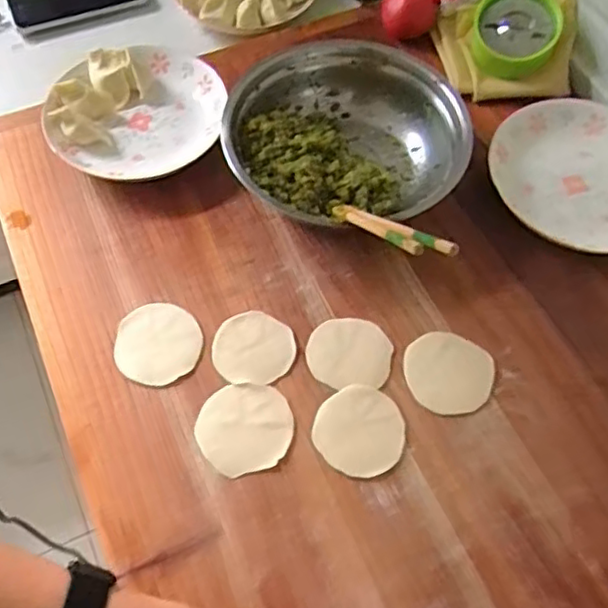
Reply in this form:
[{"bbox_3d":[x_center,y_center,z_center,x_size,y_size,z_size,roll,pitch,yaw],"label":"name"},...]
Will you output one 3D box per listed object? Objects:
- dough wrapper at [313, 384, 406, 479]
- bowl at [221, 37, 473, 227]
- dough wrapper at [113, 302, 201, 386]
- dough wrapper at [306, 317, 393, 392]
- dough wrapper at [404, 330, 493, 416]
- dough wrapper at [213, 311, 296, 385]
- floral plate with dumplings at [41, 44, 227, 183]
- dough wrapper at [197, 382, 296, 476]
[{"bbox_3d":[0.045,0.100,0.509,0.070,0.004,0.069,0,62,1],"label":"dough wrapper"},{"bbox_3d":[0.040,-0.156,0.609,0.213,0.068,0.183,7,63,4],"label":"bowl"},{"bbox_3d":[-0.124,0.034,0.546,0.072,0.007,0.071,0,62,1],"label":"dough wrapper"},{"bbox_3d":[0.038,0.041,0.540,0.068,0.004,0.063,0,62,1],"label":"dough wrapper"},{"bbox_3d":[0.120,0.056,0.532,0.071,0.004,0.068,0,62,1],"label":"dough wrapper"},{"bbox_3d":[-0.042,0.036,0.544,0.066,0.004,0.066,0,62,1],"label":"dough wrapper"},{"bbox_3d":[-0.165,-0.192,0.644,0.173,0.051,0.170,0,62,1],"label":"floral plate with dumplings"},{"bbox_3d":[-0.047,0.098,0.511,0.073,0.004,0.070,0,62,1],"label":"dough wrapper"}]

